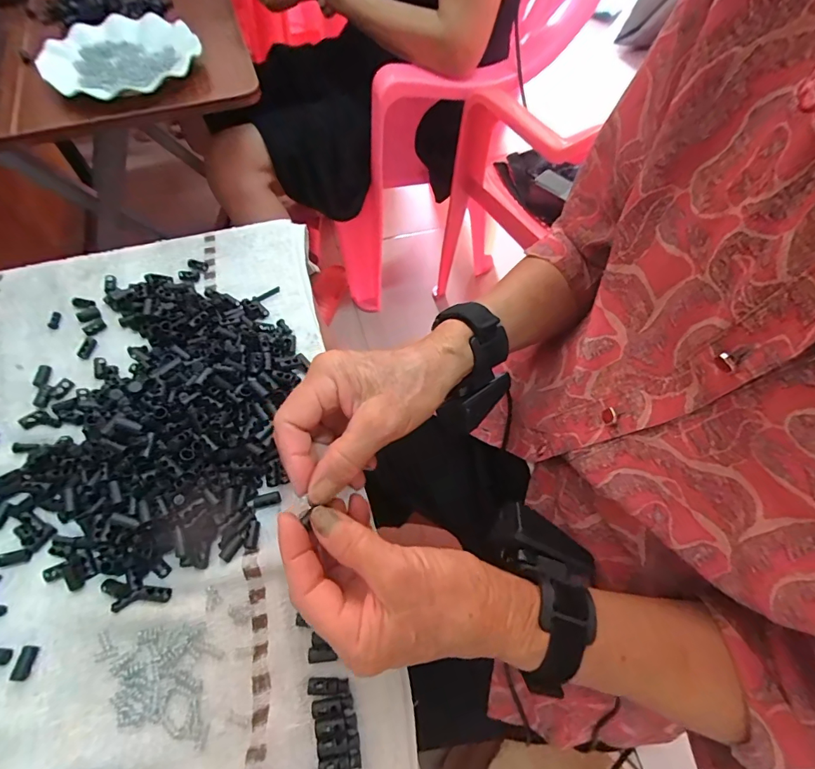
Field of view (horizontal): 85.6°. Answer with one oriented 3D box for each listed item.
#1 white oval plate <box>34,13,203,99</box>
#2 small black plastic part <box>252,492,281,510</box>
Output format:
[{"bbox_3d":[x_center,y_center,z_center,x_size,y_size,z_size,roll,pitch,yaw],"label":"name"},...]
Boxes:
[{"bbox_3d":[-0.361,-0.419,0.557,0.180,0.029,0.151,-25,64,-15],"label":"white oval plate"},{"bbox_3d":[-0.104,0.086,0.324,0.020,0.009,0.008,-18,61,-8],"label":"small black plastic part"}]

